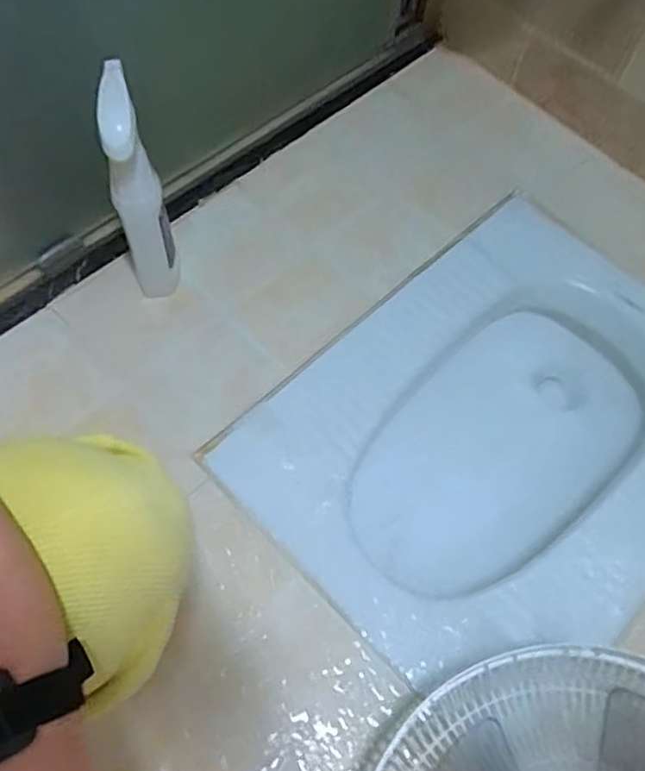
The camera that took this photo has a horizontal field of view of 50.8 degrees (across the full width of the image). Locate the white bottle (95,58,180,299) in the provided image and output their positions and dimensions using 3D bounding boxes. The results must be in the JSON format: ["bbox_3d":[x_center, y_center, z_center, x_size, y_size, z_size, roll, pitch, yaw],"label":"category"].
[{"bbox_3d":[-0.198,-0.202,0.730,0.054,0.267,0.082,-17,65,-12],"label":"white bottle"}]

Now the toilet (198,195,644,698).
[{"bbox_3d":[0.216,0.082,0.849,0.569,0.153,0.432,-40,71,-21],"label":"toilet"}]

